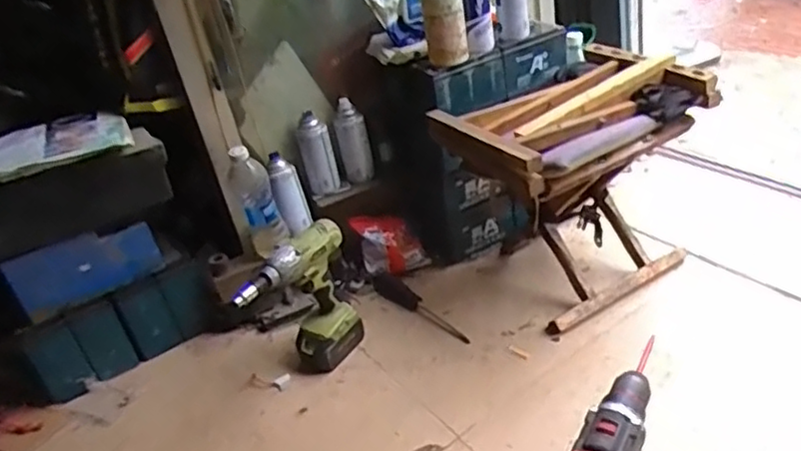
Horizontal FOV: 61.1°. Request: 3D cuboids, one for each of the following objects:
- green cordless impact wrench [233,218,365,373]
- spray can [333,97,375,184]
[{"bbox_3d":[-0.163,0.137,1.145,0.073,0.248,0.232,17,42,40],"label":"green cordless impact wrench"},{"bbox_3d":[-0.094,-0.165,1.343,0.060,0.149,0.065,-11,31,3],"label":"spray can"}]

